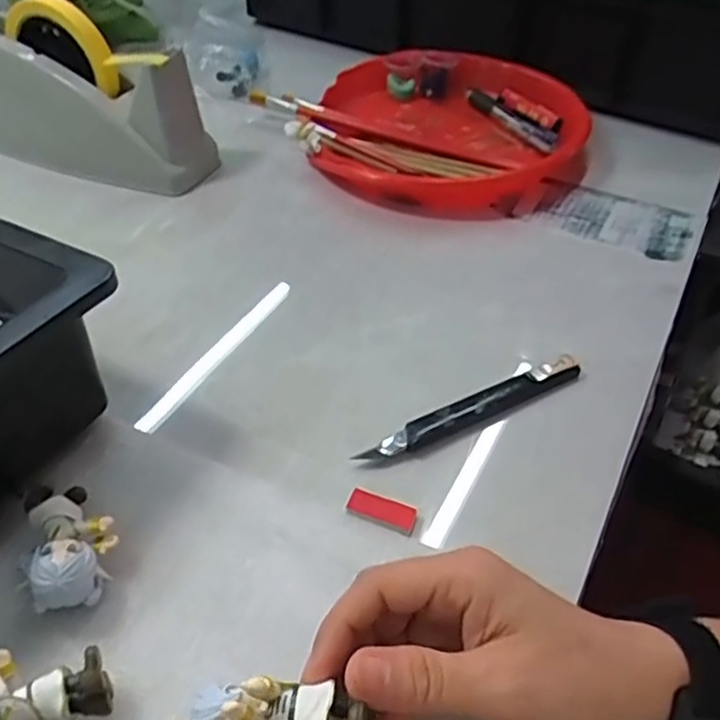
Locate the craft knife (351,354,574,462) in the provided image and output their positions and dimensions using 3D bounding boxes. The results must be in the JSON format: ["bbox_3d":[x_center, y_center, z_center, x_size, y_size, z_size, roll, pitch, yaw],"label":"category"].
[{"bbox_3d":[0.065,0.029,0.393,0.144,0.013,0.016,-20,47,-21],"label":"craft knife"}]

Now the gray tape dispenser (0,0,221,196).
[{"bbox_3d":[-0.229,-0.225,0.577,0.207,0.117,0.084,23,47,22],"label":"gray tape dispenser"}]

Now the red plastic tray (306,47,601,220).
[{"bbox_3d":[0.072,-0.209,0.617,0.244,0.059,0.233,29,50,27],"label":"red plastic tray"}]

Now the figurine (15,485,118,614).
[{"bbox_3d":[-0.134,0.083,0.314,0.040,0.027,0.060,-18,46,-19],"label":"figurine"}]

